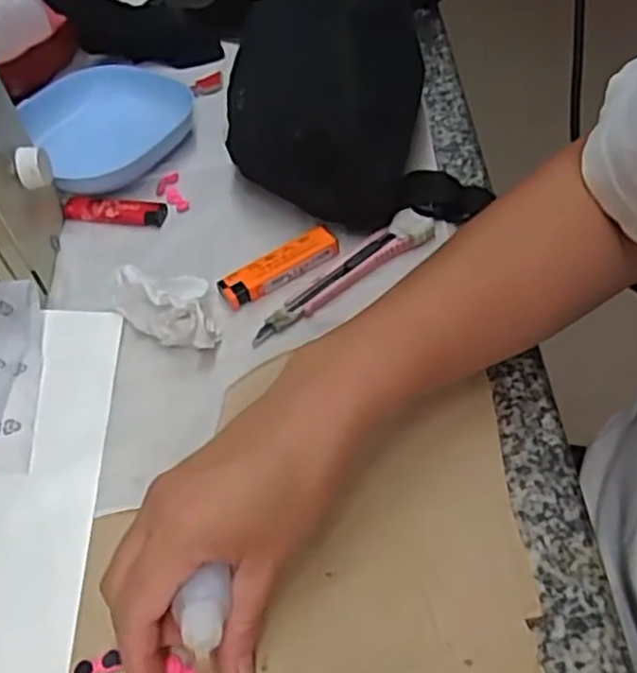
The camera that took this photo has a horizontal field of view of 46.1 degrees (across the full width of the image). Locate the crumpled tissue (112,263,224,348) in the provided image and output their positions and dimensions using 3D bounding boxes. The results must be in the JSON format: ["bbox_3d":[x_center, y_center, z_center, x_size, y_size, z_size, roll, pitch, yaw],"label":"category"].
[{"bbox_3d":[-0.088,-0.022,0.458,0.075,0.032,0.041,25,60,26],"label":"crumpled tissue"}]

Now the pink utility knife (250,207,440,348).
[{"bbox_3d":[0.014,-0.041,0.473,0.137,0.015,0.024,-33,54,-17],"label":"pink utility knife"}]

